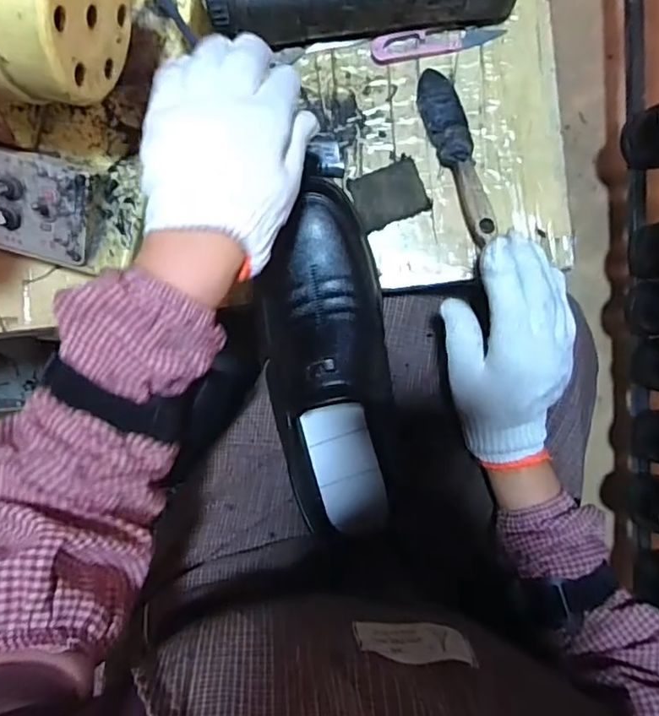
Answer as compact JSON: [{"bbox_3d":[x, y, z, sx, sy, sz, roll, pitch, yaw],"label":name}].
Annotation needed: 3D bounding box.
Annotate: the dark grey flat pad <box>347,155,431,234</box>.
[{"bbox_3d":[0.047,-0.129,0.432,0.054,0.009,0.045,-23,93,6],"label":"dark grey flat pad"}]

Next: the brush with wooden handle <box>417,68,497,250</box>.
[{"bbox_3d":[0.097,-0.154,0.415,0.027,0.020,0.132,-19,93,5],"label":"brush with wooden handle"}]

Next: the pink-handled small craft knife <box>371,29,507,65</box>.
[{"bbox_3d":[0.082,-0.246,0.424,0.098,0.006,0.020,-6,94,5],"label":"pink-handled small craft knife"}]

